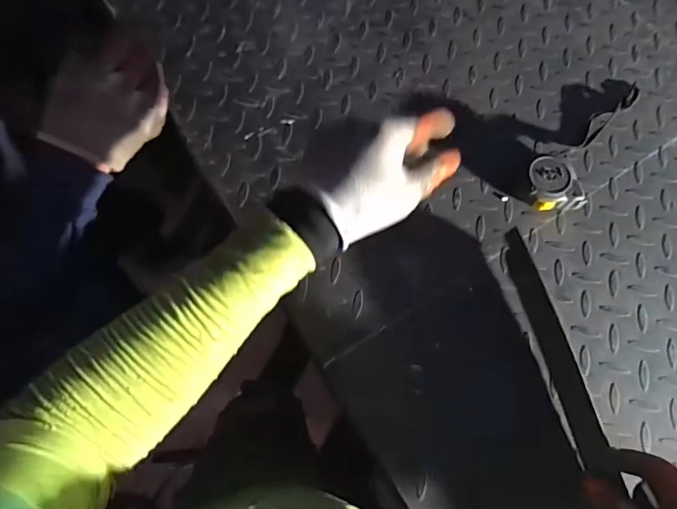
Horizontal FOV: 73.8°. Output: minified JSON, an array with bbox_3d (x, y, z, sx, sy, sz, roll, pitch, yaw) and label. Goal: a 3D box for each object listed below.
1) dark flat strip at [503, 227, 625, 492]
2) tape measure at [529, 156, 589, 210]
[{"bbox_3d":[0.209,0.092,0.441,0.016,0.037,0.238,-13,73,-5],"label":"dark flat strip"},{"bbox_3d":[0.246,-0.080,0.516,0.061,0.032,0.057,2,72,-1],"label":"tape measure"}]

